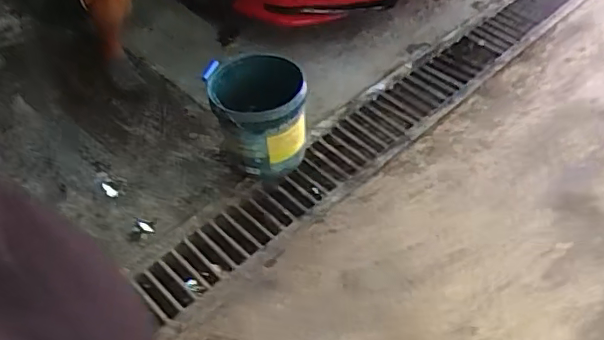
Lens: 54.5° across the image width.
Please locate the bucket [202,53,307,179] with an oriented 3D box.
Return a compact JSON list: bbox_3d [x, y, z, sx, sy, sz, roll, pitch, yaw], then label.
[{"bbox_3d":[-0.133,-0.175,1.889,0.287,0.339,0.281,-2,46,2],"label":"bucket"}]

